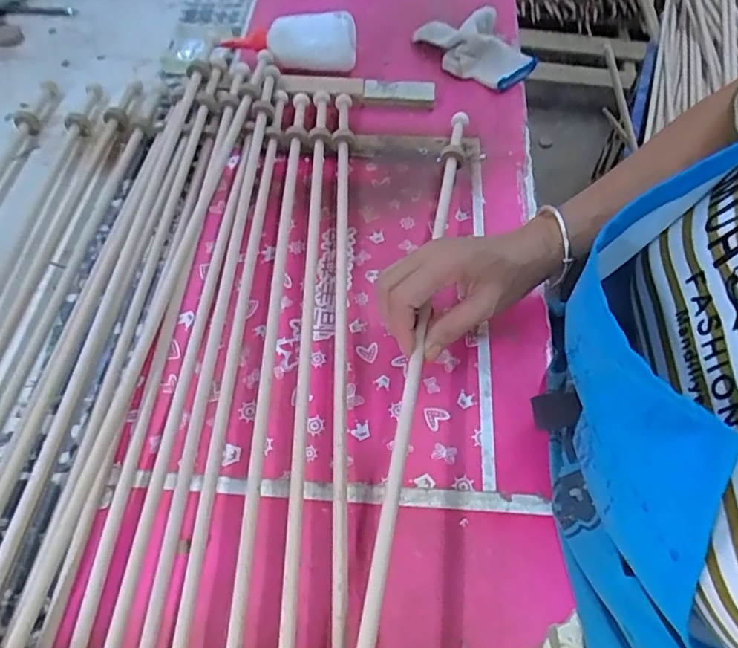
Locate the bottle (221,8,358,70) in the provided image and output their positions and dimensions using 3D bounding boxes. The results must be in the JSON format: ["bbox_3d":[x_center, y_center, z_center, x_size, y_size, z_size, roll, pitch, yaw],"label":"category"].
[{"bbox_3d":[-0.098,-0.353,0.680,0.164,0.050,0.061,2,57,1],"label":"bottle"}]

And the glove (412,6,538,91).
[{"bbox_3d":[0.130,-0.348,0.678,0.085,0.045,0.151,-36,66,-20],"label":"glove"}]

